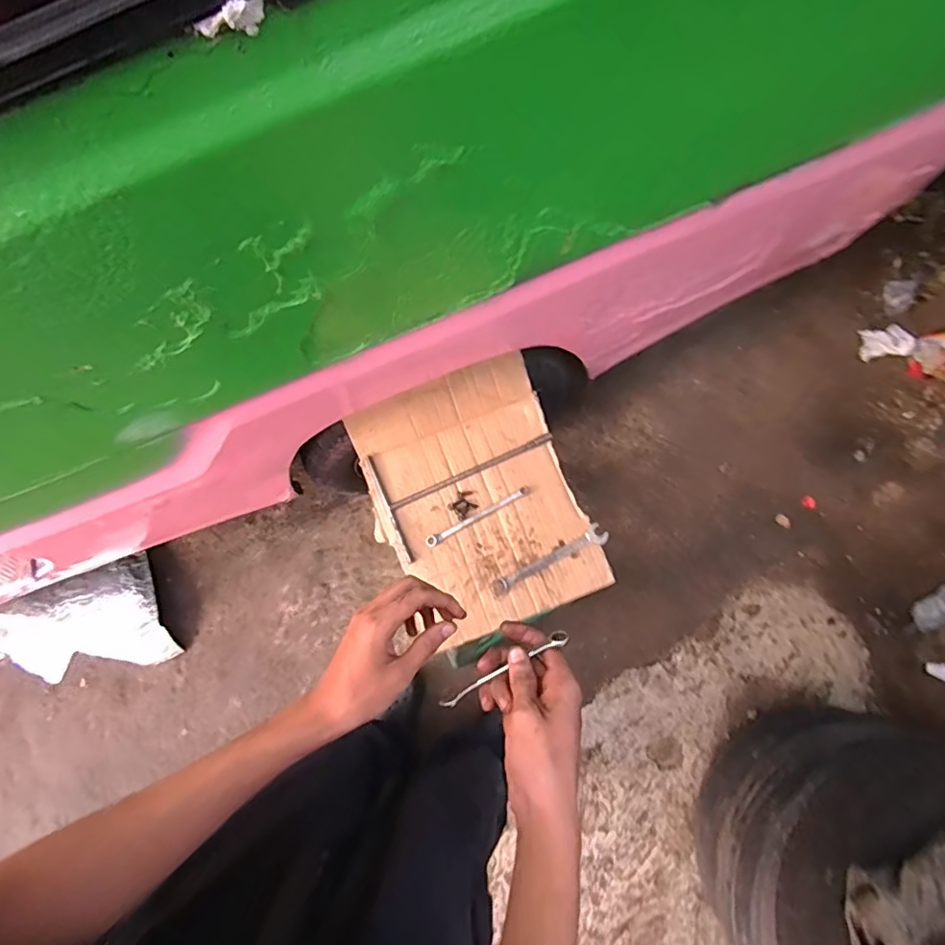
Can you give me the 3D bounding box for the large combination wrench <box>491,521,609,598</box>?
[{"bbox_3d":[0.123,0.142,0.875,0.203,0.013,0.032,-28,76,-7],"label":"large combination wrench"}]

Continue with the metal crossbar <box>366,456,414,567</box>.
[{"bbox_3d":[-0.138,0.061,0.911,0.014,0.017,0.191,-22,76,-6],"label":"metal crossbar"}]

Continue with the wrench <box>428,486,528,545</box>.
[{"bbox_3d":[0.009,0.072,0.902,0.187,0.011,0.016,-28,76,-7],"label":"wrench"}]

